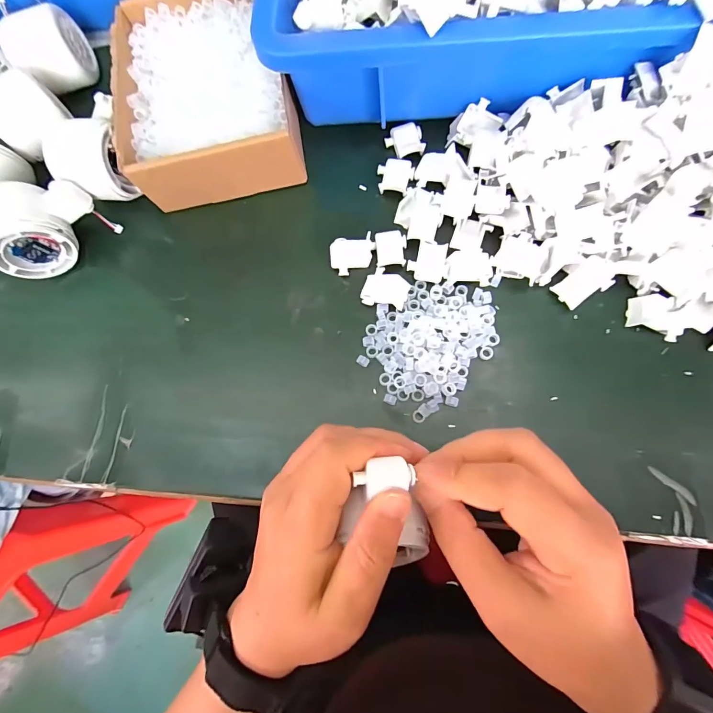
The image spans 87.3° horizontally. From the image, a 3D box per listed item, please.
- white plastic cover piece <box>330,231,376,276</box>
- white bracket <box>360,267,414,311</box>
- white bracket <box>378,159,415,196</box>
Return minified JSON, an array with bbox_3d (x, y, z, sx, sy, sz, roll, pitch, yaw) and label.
[{"bbox_3d":[-0.004,-0.078,0.287,0.034,0.009,0.029,3,78,7],"label":"white plastic cover piece"},{"bbox_3d":[0.022,-0.051,0.279,0.034,0.004,0.028,11,79,8],"label":"white bracket"},{"bbox_3d":[0.032,-0.144,0.301,0.029,0.008,0.029,5,78,7],"label":"white bracket"}]

